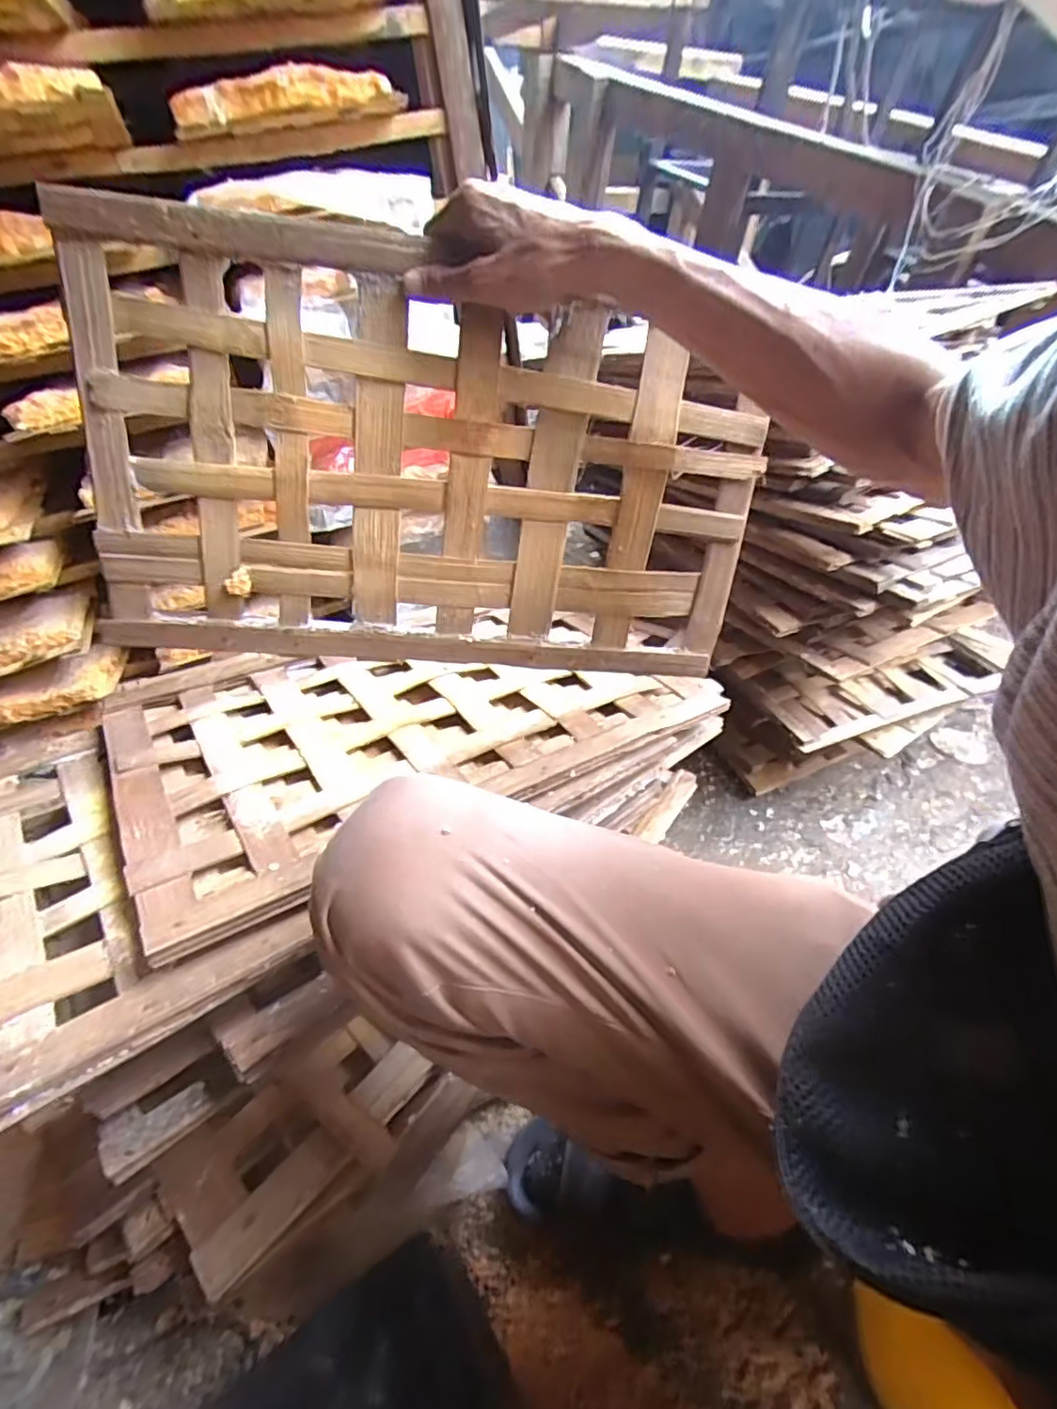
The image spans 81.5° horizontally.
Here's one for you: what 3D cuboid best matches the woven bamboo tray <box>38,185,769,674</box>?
[{"bbox_3d":[-0.072,-0.182,0.499,0.523,0.300,0.025,4,24,-7],"label":"woven bamboo tray"}]

